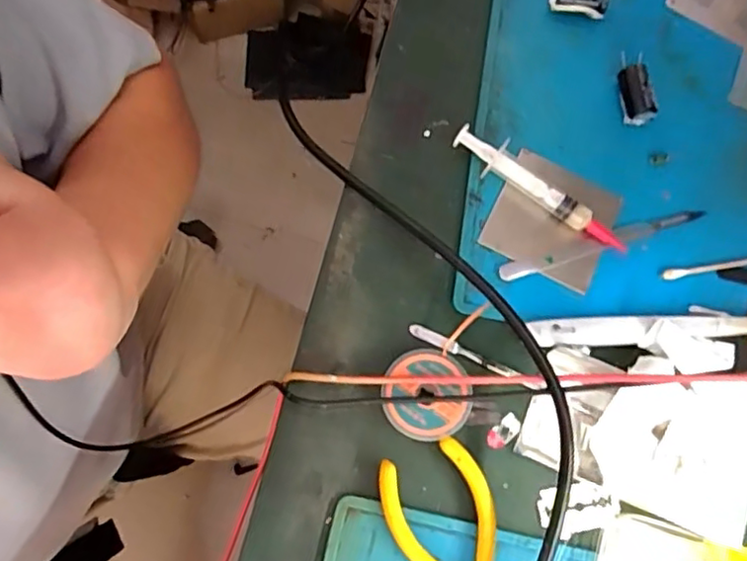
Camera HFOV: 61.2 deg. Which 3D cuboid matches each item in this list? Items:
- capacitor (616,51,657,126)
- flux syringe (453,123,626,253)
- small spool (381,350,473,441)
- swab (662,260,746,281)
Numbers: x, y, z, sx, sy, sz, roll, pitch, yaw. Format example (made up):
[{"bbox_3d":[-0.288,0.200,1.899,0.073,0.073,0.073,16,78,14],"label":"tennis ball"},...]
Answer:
[{"bbox_3d":[0.160,-0.118,0.386,0.015,0.018,0.044,-4,73,-3],"label":"capacitor"},{"bbox_3d":[0.094,-0.051,0.363,0.112,0.016,0.021,43,76,11],"label":"flux syringe"},{"bbox_3d":[0.027,0.059,0.328,0.044,0.015,0.045,1,73,-2],"label":"small spool"},{"bbox_3d":[0.201,-0.008,0.365,0.070,0.004,0.006,-10,74,-5],"label":"swab"}]

